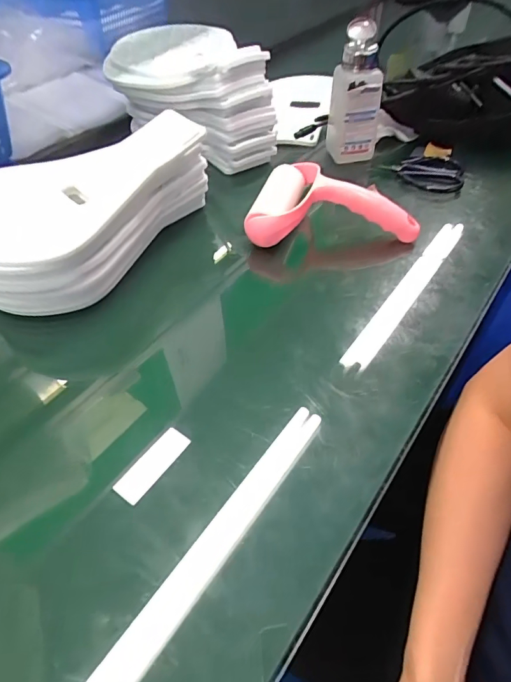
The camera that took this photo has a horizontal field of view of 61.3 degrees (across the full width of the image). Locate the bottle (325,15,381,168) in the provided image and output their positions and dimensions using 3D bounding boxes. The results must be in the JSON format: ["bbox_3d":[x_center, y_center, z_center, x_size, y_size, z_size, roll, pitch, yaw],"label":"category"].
[{"bbox_3d":[0.124,-0.305,0.536,0.062,0.139,0.066,3,50,6],"label":"bottle"}]

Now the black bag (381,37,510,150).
[{"bbox_3d":[0.313,-0.330,0.574,0.260,0.100,0.124,11,51,13],"label":"black bag"}]

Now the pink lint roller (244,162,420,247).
[{"bbox_3d":[0.081,-0.154,0.468,0.178,0.050,0.113,-1,49,2],"label":"pink lint roller"}]

